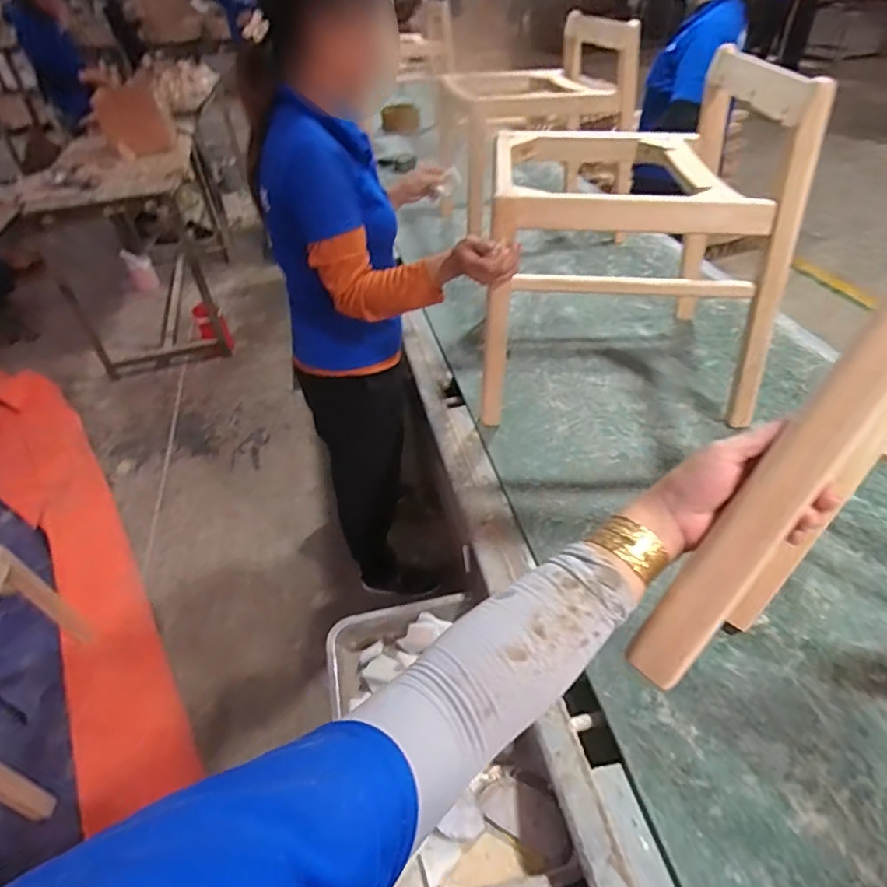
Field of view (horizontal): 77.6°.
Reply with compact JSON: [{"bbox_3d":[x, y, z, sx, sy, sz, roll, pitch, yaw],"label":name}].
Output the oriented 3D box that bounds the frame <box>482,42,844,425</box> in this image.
[{"bbox_3d":[0.326,-0.402,1.073,0.468,0.509,0.501,2,41,7],"label":"frame"}]

